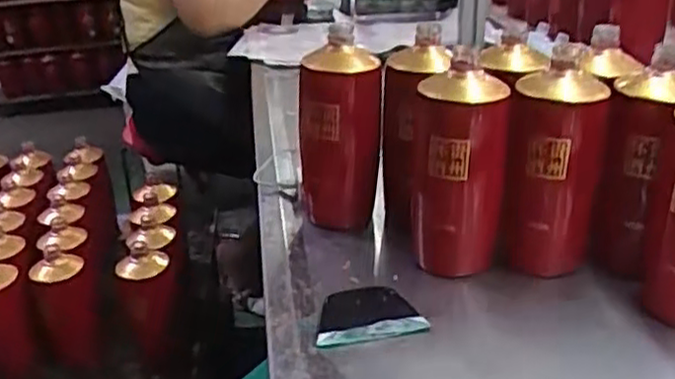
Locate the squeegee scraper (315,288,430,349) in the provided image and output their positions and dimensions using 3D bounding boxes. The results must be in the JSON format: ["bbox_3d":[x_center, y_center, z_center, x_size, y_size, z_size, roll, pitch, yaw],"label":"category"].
[{"bbox_3d":[0.024,0.102,0.597,0.088,0.009,0.057,-9,40,-10],"label":"squeegee scraper"}]

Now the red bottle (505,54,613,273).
[{"bbox_3d":[0.202,-0.017,0.670,0.080,0.190,0.070,7,25,18],"label":"red bottle"}]

